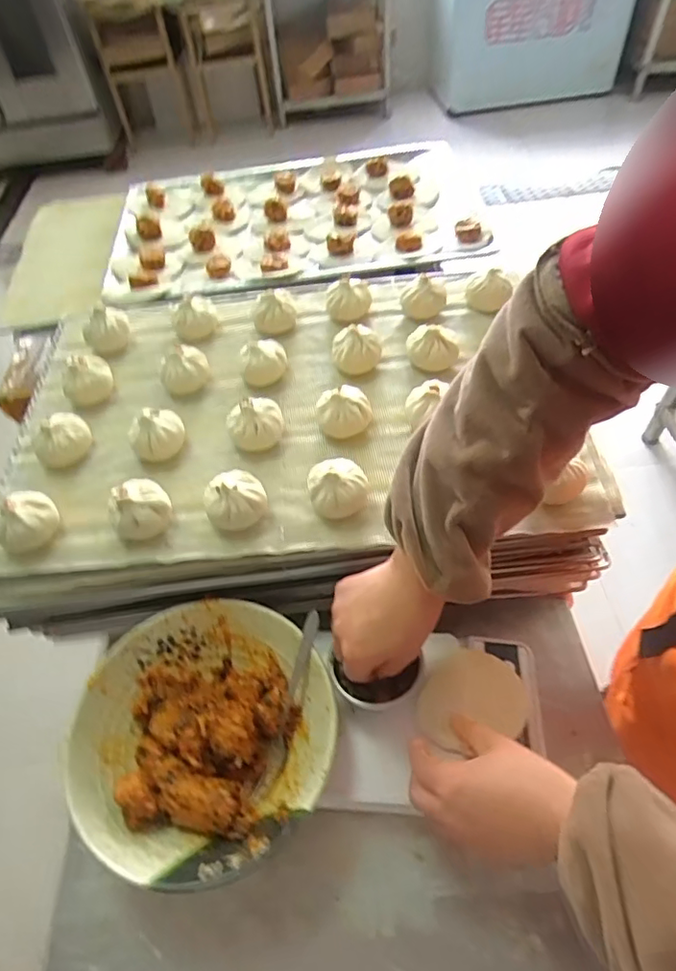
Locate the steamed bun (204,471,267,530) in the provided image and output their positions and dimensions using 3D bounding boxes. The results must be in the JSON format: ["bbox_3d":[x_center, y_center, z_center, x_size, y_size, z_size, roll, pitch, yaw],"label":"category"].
[{"bbox_3d":[-0.095,0.013,0.511,0.056,0.037,0.051,-3,52,3],"label":"steamed bun"}]

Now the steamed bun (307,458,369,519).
[{"bbox_3d":[0.000,0.001,0.507,0.054,0.041,0.051,-6,52,1],"label":"steamed bun"}]

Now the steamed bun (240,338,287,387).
[{"bbox_3d":[-0.082,-0.138,0.619,0.047,0.035,0.047,-10,52,-3],"label":"steamed bun"}]

